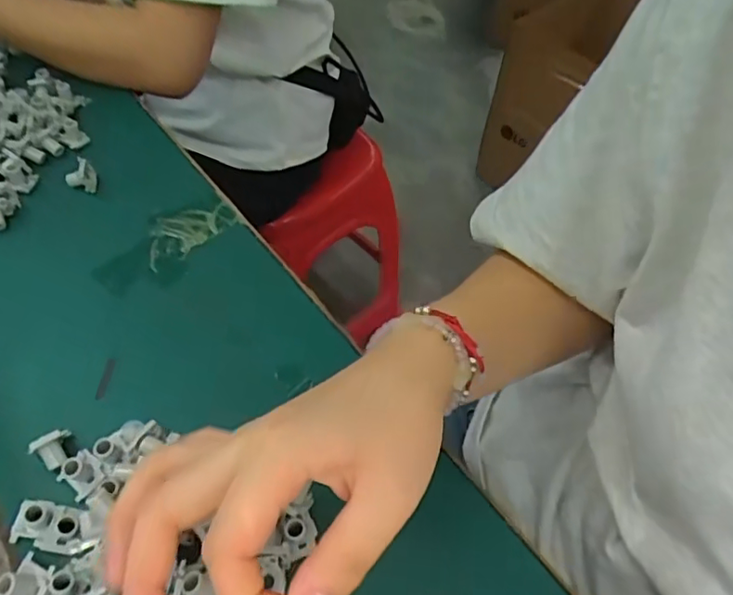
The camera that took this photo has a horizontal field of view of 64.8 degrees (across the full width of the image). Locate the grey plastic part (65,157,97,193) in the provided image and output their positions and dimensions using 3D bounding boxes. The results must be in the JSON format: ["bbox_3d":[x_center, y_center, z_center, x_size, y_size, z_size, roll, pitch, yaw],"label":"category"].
[{"bbox_3d":[-0.210,-0.092,0.427,0.020,0.018,0.017,10,53,4],"label":"grey plastic part"}]

